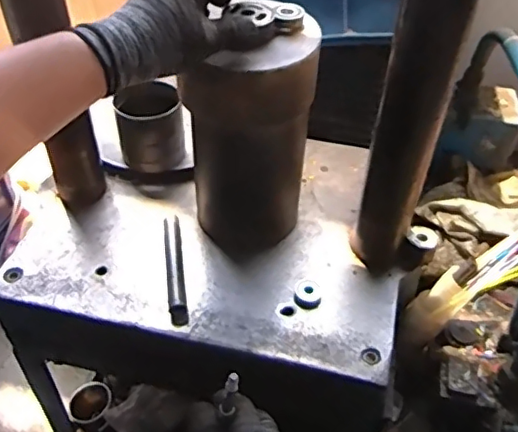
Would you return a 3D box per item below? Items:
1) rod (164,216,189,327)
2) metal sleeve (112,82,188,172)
[{"bbox_3d":[-0.100,0.061,0.663,0.022,0.023,0.144,-6,45,-8],"label":"rod"},{"bbox_3d":[-0.146,-0.121,0.761,0.086,0.093,0.074,-10,46,-12],"label":"metal sleeve"}]

